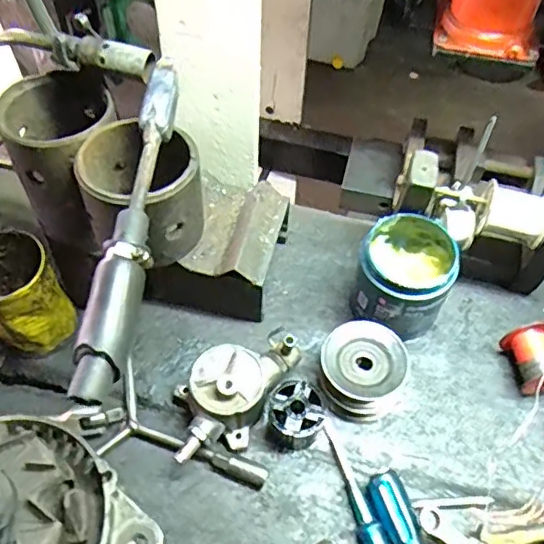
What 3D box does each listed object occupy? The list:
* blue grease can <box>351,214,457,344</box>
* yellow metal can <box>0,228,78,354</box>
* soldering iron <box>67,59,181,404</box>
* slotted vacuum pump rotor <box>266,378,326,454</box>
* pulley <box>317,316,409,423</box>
[{"bbox_3d":[0.130,0.006,0.576,0.095,0.100,0.104,1,54,-1],"label":"blue grease can"},{"bbox_3d":[-0.238,0.024,0.544,0.074,0.105,0.077,1,54,-1],"label":"yellow metal can"},{"bbox_3d":[-0.090,-0.043,0.378,0.028,0.031,0.260,3,54,0],"label":"soldering iron"},{"bbox_3d":[0.021,0.131,0.524,0.049,0.046,0.051,1,54,-1],"label":"slotted vacuum pump rotor"},{"bbox_3d":[0.084,0.093,0.549,0.075,0.046,0.080,1,54,-1],"label":"pulley"}]

